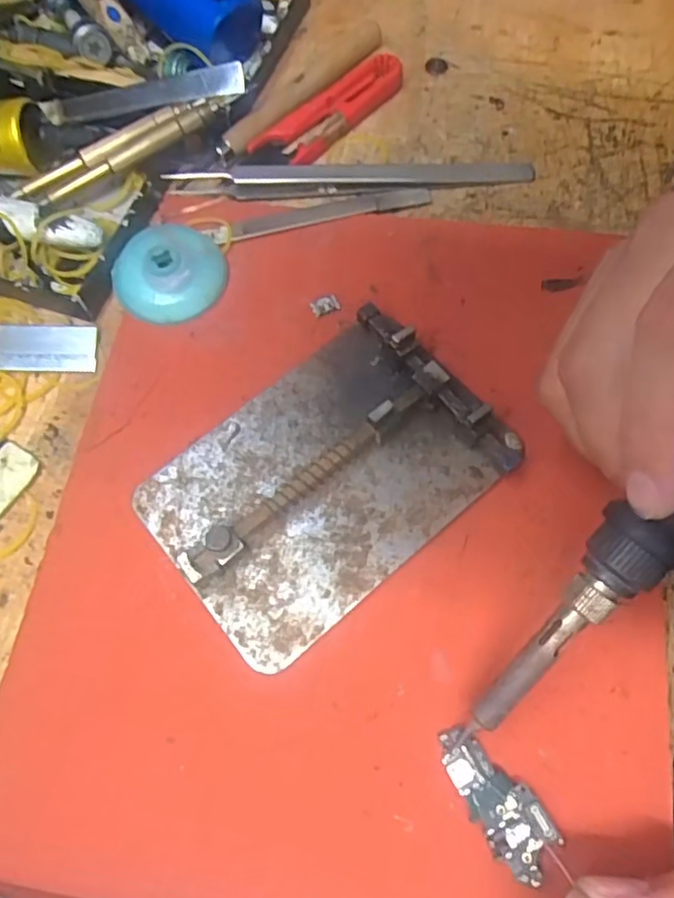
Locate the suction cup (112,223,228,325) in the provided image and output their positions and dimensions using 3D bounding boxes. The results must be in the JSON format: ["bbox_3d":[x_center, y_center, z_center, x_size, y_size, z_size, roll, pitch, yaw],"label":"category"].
[{"bbox_3d":[-0.066,-0.070,0.240,0.043,0.012,0.038,-26,71,-10],"label":"suction cup"}]

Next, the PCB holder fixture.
[{"bbox_3d":[-0.005,0.007,0.205,0.110,0.019,0.079,-38,73,-14],"label":"PCB holder fixture"}]

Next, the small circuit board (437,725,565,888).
[{"bbox_3d":[0.045,0.099,0.173,0.017,0.008,0.041,-33,72,-12],"label":"small circuit board"}]

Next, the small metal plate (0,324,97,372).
[{"bbox_3d":[-0.114,-0.040,0.238,0.037,0.004,0.019,1,81,-7],"label":"small metal plate"}]

